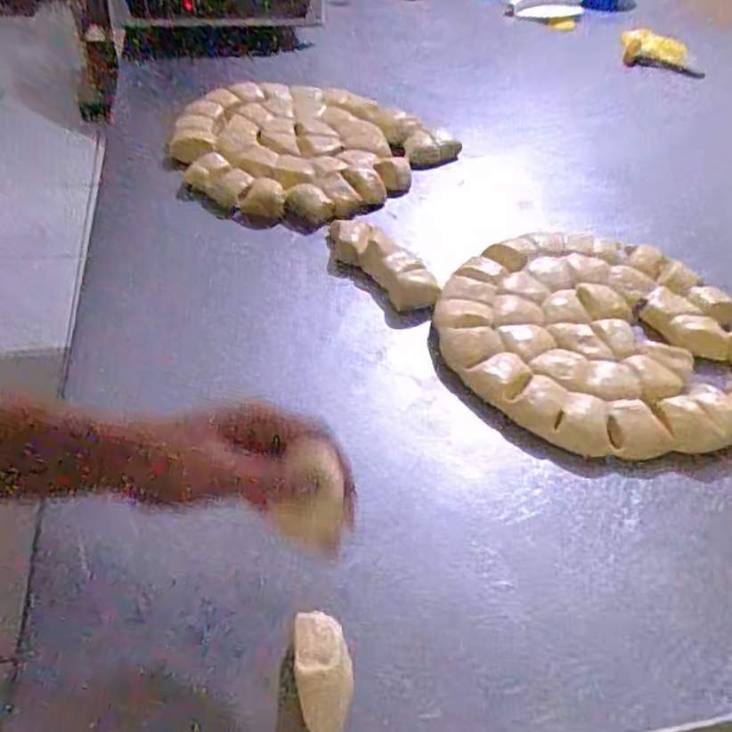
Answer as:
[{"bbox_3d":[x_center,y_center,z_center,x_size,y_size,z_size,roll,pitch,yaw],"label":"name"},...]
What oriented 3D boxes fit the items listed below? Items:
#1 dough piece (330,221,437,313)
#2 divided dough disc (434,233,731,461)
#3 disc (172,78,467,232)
[{"bbox_3d":[0.015,-0.103,0.647,0.044,0.028,0.140,-26,54,-28],"label":"dough piece"},{"bbox_3d":[0.221,-0.031,0.604,0.298,0.030,0.266,8,46,0],"label":"divided dough disc"},{"bbox_3d":[-0.083,-0.269,0.780,0.314,0.046,0.288,25,48,16],"label":"disc"}]

